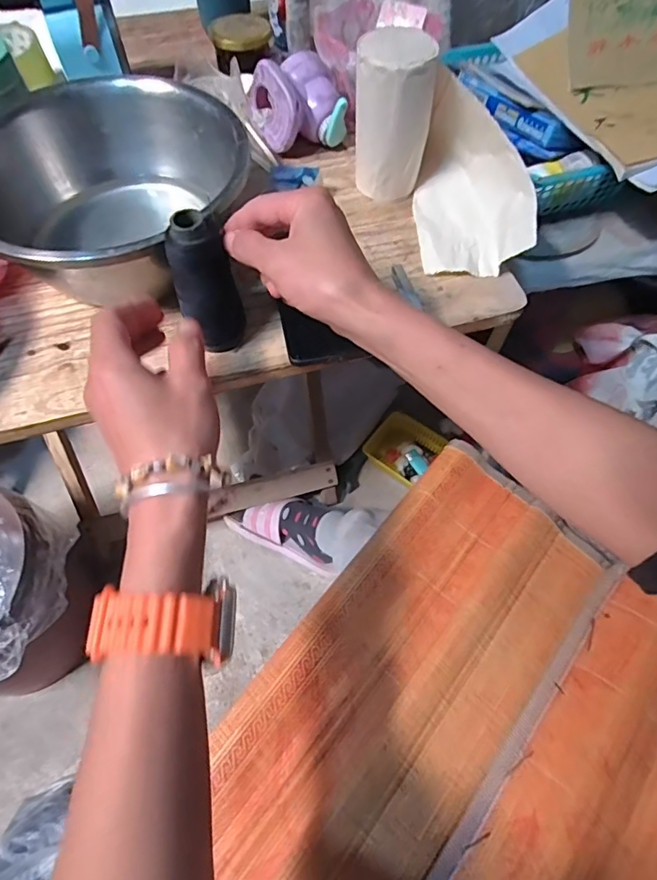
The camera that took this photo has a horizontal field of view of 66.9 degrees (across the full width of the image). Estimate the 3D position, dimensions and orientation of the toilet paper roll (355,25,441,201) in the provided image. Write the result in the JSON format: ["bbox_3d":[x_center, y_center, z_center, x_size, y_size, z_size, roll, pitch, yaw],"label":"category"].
[{"bbox_3d":[0.059,-0.289,0.453,0.068,0.124,0.054,6,61,4],"label":"toilet paper roll"}]

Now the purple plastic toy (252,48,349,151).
[{"bbox_3d":[-0.031,-0.346,0.508,0.090,0.063,0.072,-13,61,-6],"label":"purple plastic toy"}]

